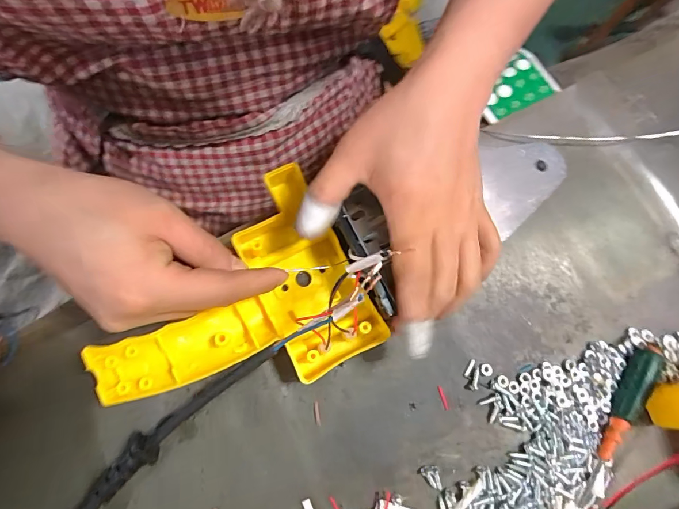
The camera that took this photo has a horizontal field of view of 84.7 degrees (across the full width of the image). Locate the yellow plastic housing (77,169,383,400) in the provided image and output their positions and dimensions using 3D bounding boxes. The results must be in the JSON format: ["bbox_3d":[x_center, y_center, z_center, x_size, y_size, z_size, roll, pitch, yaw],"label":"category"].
[{"bbox_3d":[-0.066,0.028,0.228,0.152,0.038,0.124,-27,79,-7],"label":"yellow plastic housing"}]

